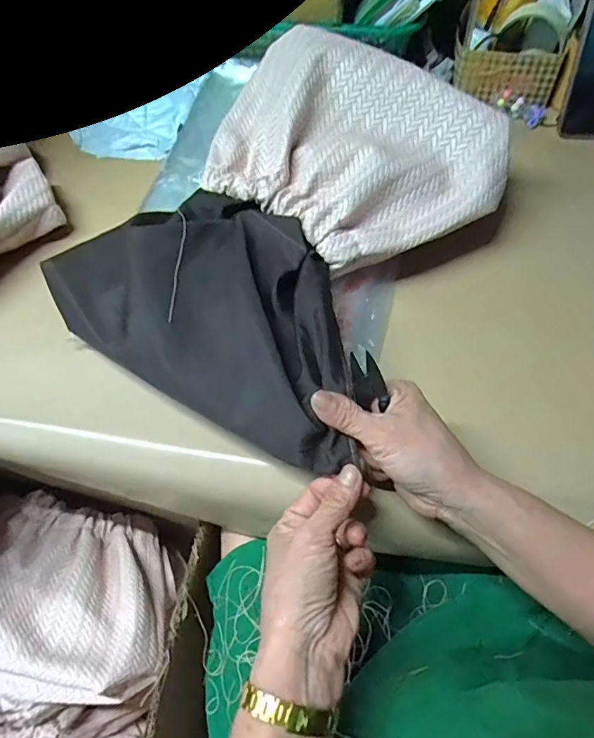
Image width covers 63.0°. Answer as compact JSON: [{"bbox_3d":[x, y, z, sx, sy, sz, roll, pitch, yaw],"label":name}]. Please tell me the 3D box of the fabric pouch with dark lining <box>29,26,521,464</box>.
[{"bbox_3d":[-0.006,-0.145,0.428,0.300,0.065,0.391,27,63,17],"label":"fabric pouch with dark lining"}]

